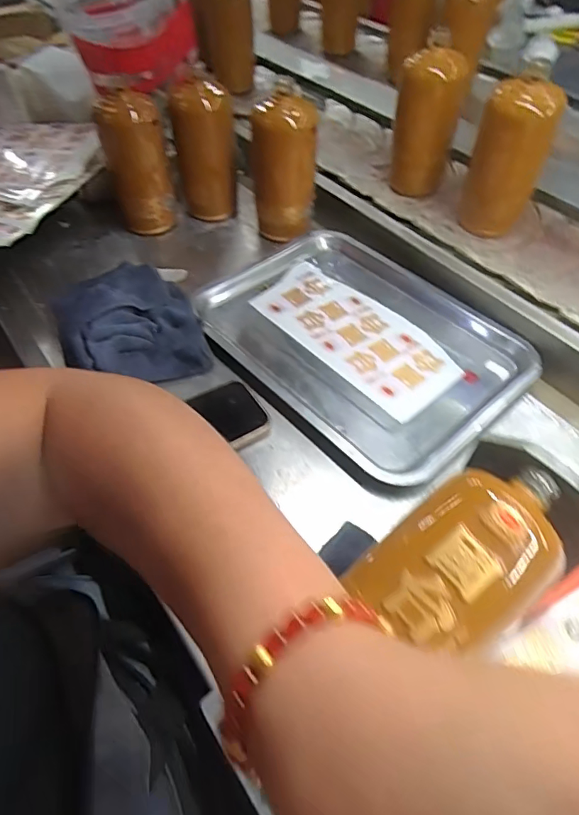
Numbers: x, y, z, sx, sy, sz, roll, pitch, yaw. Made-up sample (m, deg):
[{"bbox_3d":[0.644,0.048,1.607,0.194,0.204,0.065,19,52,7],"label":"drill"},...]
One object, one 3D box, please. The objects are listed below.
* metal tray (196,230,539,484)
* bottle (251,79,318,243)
[{"bbox_3d":[0.082,-0.082,0.567,0.257,0.036,0.338,-37,59,-23],"label":"metal tray"},{"bbox_3d":[-0.007,-0.310,0.639,0.083,0.165,0.067,-5,52,-1],"label":"bottle"}]

